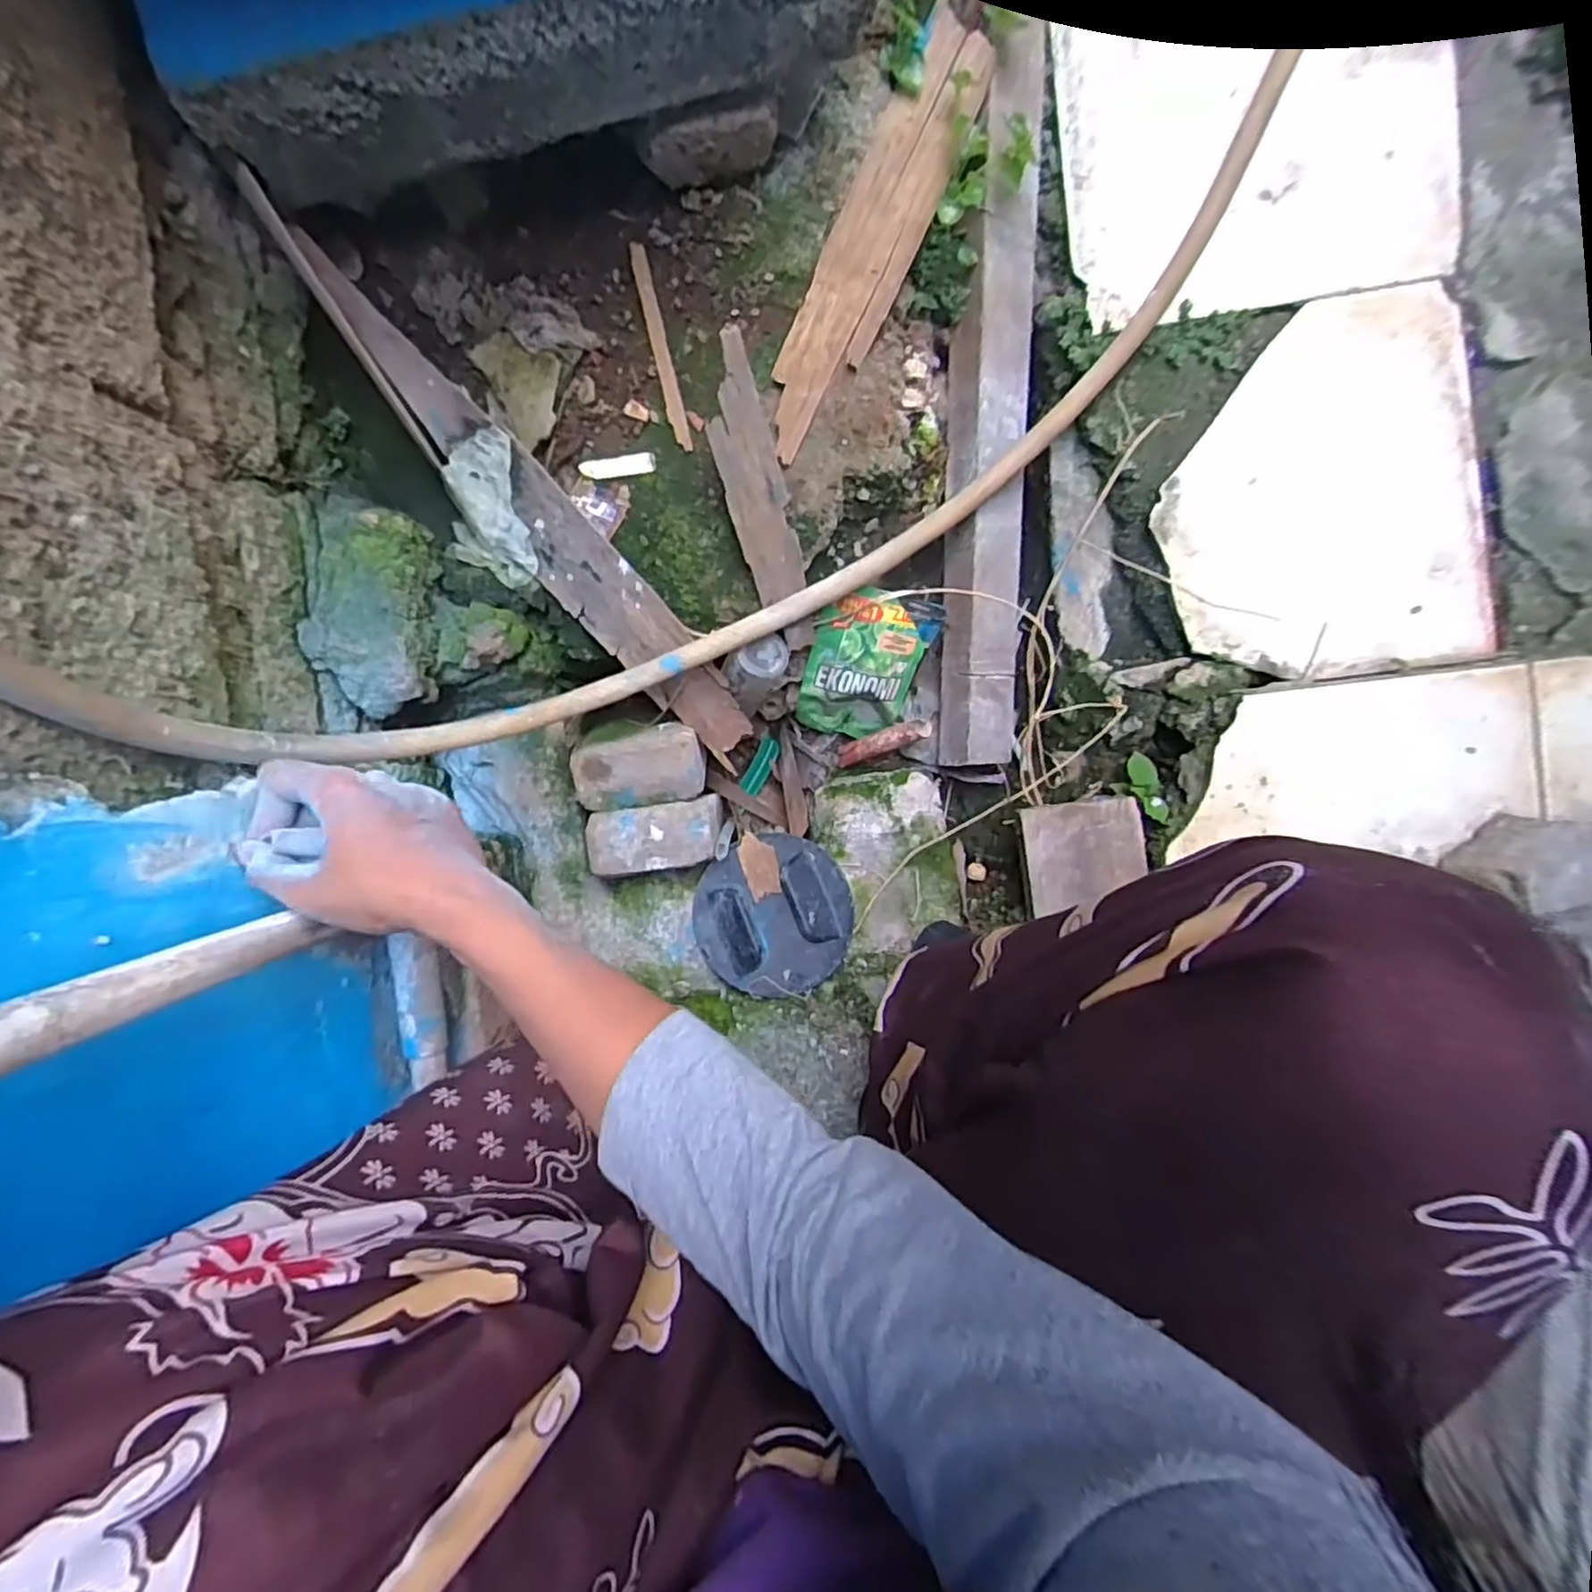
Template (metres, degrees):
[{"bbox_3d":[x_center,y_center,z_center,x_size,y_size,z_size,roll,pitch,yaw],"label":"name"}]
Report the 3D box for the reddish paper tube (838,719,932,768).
[{"bbox_3d":[0.082,-0.051,0.679,0.102,0.026,0.023,-18,93,43],"label":"reddish paper tube"}]

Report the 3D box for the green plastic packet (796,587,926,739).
[{"bbox_3d":[0.059,-0.113,0.644,0.098,0.020,0.150,13,131,-3],"label":"green plastic packet"}]

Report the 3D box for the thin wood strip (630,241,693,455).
[{"bbox_3d":[-0.107,-0.353,0.553,0.014,0.008,0.157,-13,92,0],"label":"thin wood strip"}]

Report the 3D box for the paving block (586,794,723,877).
[{"bbox_3d":[-0.122,0.035,0.615,0.114,0.037,0.055,-9,92,-1],"label":"paving block"}]

